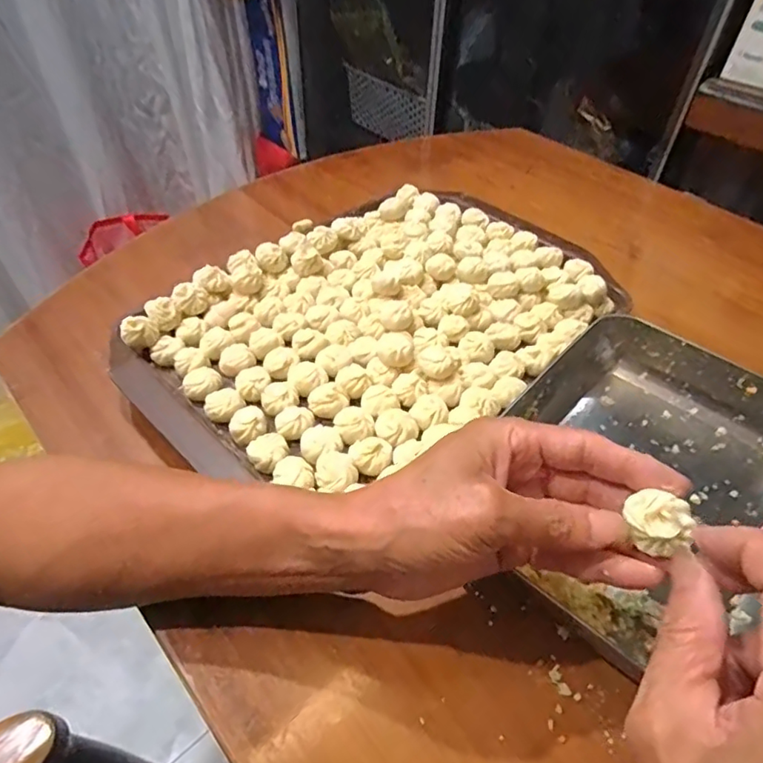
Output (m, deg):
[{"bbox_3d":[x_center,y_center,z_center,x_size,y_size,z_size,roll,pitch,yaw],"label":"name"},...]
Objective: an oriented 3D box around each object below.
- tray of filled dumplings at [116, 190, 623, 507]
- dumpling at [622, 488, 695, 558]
[{"bbox_3d":[0.004,-0.064,0.469,0.381,0.038,0.275,-34,57,-29],"label":"tray of filled dumplings"},{"bbox_3d":[0.124,0.063,0.242,0.026,0.018,0.022,24,56,21],"label":"dumpling"}]

